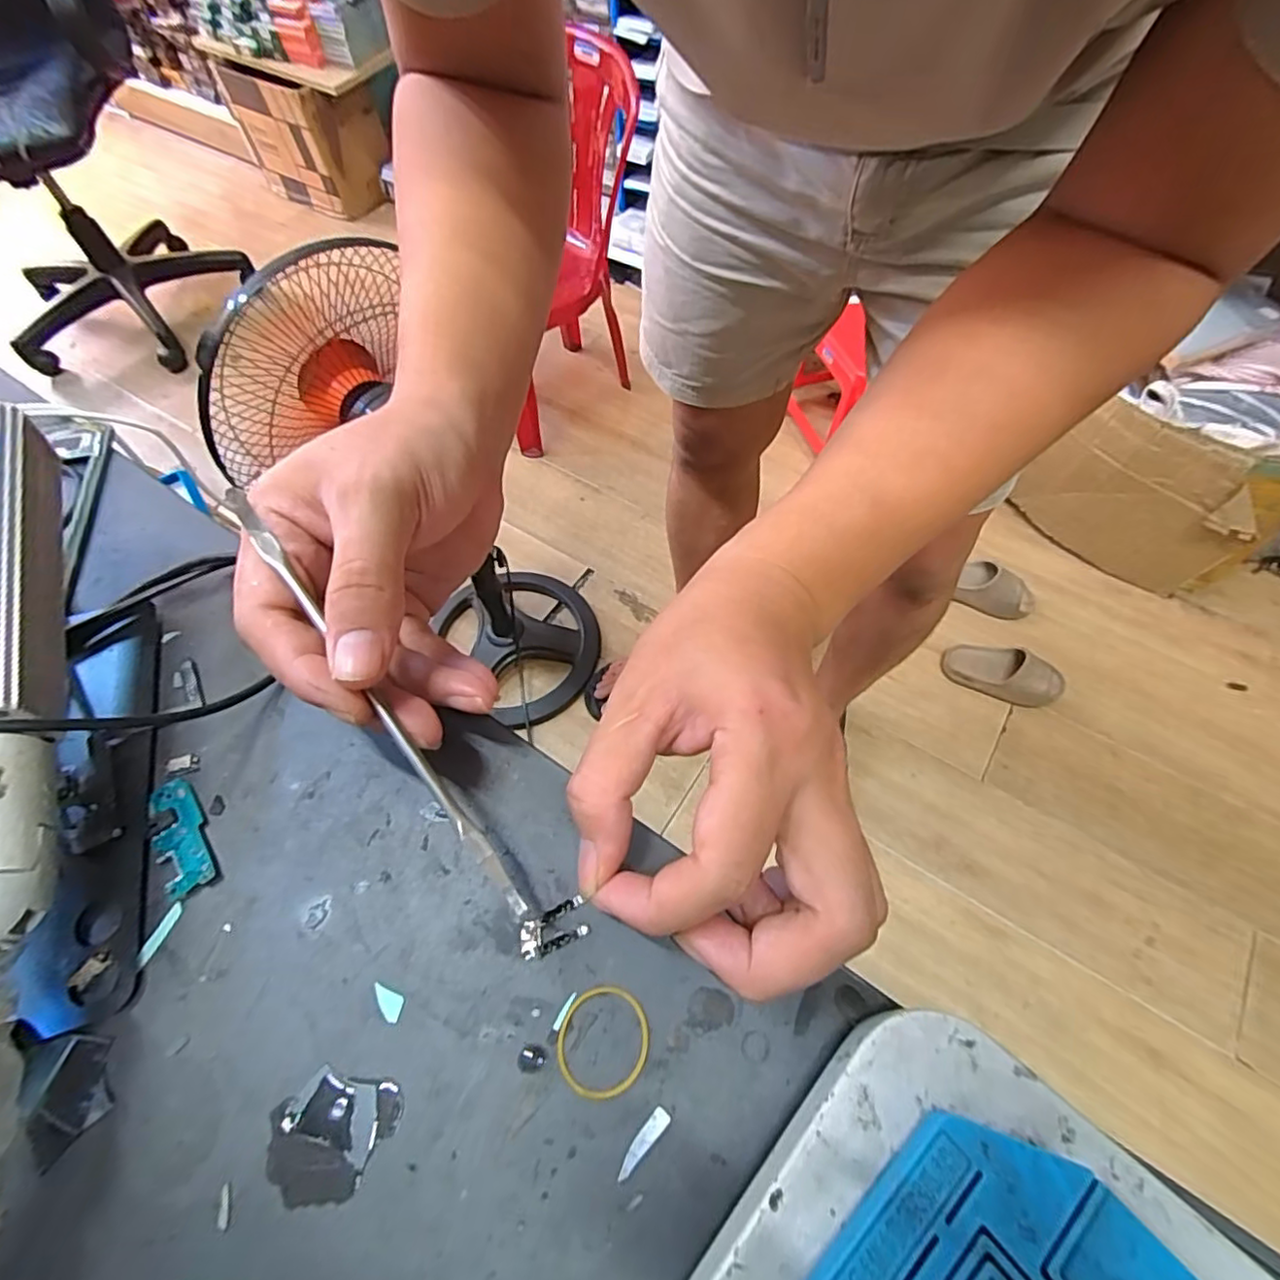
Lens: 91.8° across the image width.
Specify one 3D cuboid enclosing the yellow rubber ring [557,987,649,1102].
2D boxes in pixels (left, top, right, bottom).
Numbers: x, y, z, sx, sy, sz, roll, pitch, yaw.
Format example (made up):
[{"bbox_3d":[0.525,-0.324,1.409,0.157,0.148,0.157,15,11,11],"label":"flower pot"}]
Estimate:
[{"bbox_3d":[-0.011,0.123,0.190,0.027,0.004,0.030,12,60,8],"label":"yellow rubber ring"}]

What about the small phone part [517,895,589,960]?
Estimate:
[{"bbox_3d":[-0.029,0.096,0.205,0.024,0.004,0.013,-24,62,-12],"label":"small phone part"}]

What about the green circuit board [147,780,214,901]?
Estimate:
[{"bbox_3d":[-0.166,0.069,0.222,0.015,0.004,0.043,-27,62,-14],"label":"green circuit board"}]

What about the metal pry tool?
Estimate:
[{"bbox_3d":[-0.089,0.017,0.205,0.006,0.007,0.172,-36,82,-18],"label":"metal pry tool"}]

